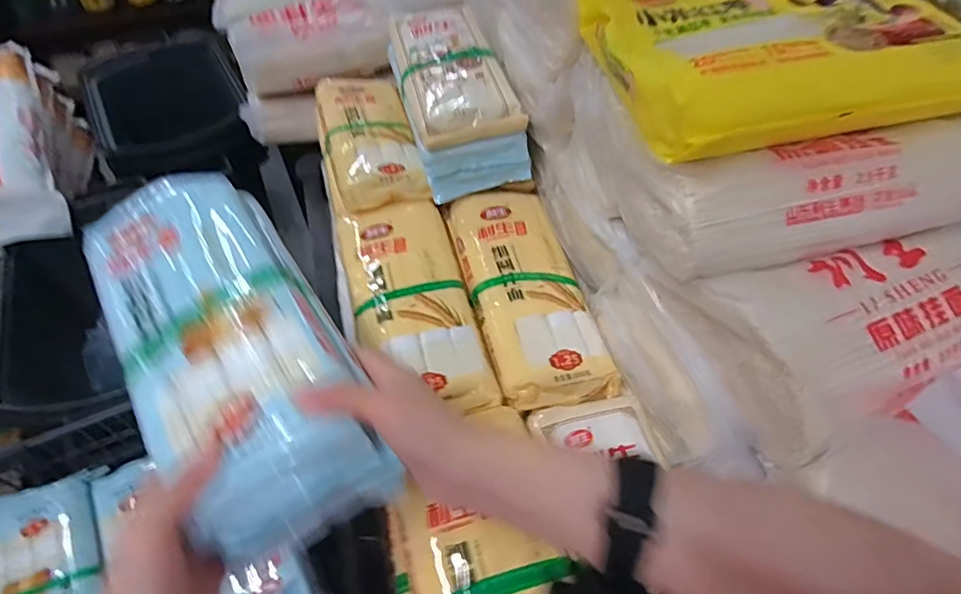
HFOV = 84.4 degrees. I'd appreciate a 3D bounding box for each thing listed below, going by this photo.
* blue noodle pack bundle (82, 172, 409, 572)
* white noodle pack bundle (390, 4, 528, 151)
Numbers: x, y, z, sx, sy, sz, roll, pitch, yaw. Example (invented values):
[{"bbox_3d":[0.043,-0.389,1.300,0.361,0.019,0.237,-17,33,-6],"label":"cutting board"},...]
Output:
[{"bbox_3d":[-0.171,0.021,0.348,0.121,0.054,0.280,-29,59,-21],"label":"blue noodle pack bundle"},{"bbox_3d":[-0.036,-0.266,0.608,0.112,0.026,0.250,-11,55,-10],"label":"white noodle pack bundle"}]

